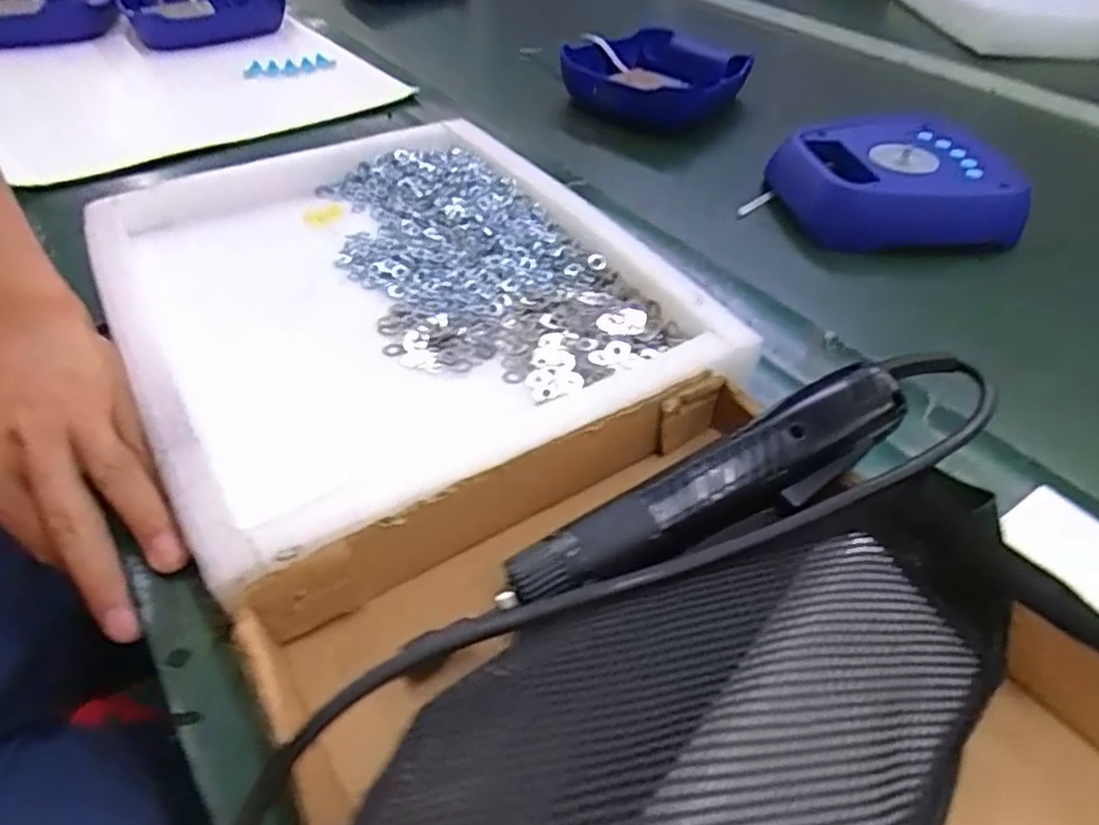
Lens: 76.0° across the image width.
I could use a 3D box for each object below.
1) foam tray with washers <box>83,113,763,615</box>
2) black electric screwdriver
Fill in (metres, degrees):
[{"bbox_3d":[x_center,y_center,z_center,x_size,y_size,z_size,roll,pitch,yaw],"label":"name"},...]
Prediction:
[{"bbox_3d":[-0.103,-0.077,0.438,0.289,0.050,0.361,-26,48,-22],"label":"foam tray with washers"},{"bbox_3d":[0.070,0.029,0.303,0.192,0.039,0.045,-18,41,-21],"label":"black electric screwdriver"}]

